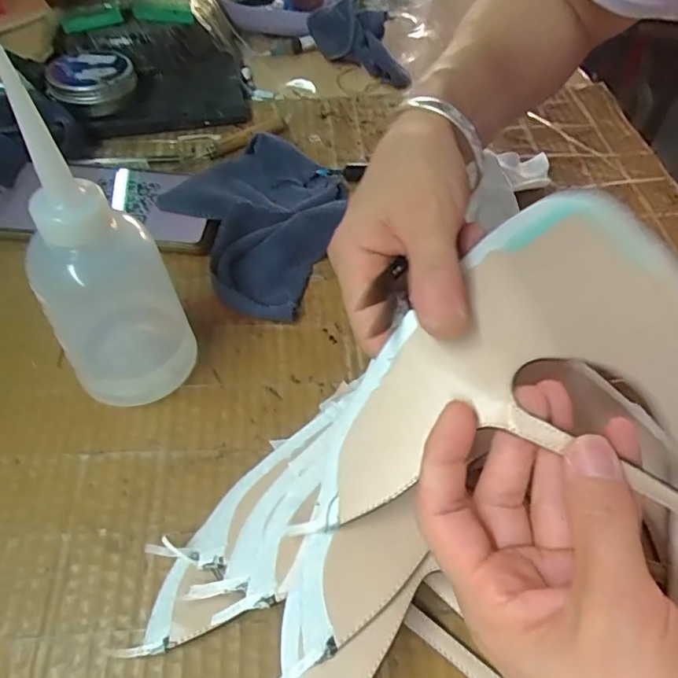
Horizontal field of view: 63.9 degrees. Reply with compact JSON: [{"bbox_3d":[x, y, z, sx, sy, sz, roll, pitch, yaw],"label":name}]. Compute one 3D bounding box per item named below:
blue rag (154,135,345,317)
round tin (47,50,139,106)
[{"bbox_3d":[-0.063,-0.084,0.375,0.120,0.027,0.142,17,54,11],"label":"blue rag"},{"bbox_3d":[-0.202,-0.215,0.441,0.065,0.014,0.069,-21,56,-17],"label":"round tin"}]

